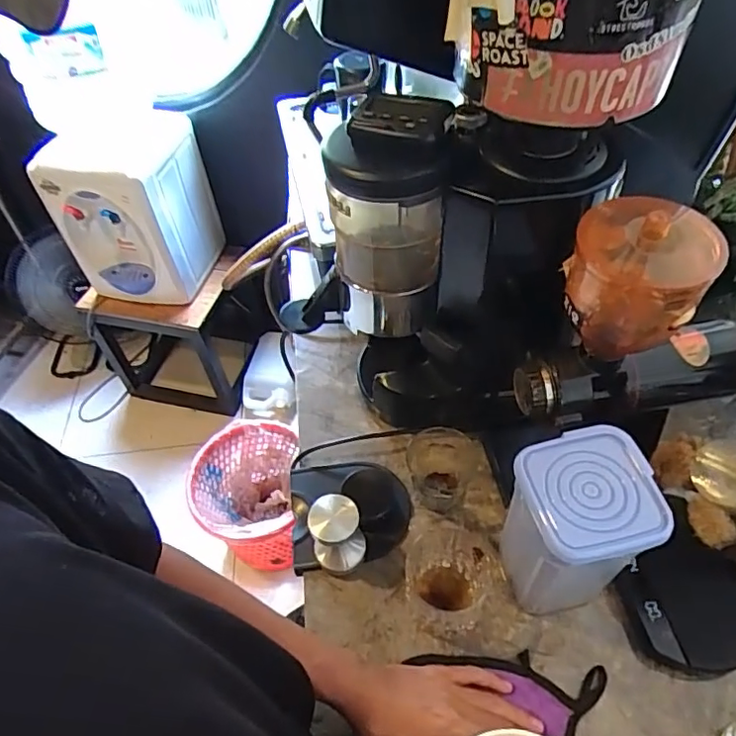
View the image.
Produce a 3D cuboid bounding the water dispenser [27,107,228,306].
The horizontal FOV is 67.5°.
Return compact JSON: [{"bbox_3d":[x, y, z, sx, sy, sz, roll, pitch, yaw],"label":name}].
[{"bbox_3d":[-0.610,-0.422,1.476,0.350,0.437,0.272,1,51,5],"label":"water dispenser"}]

